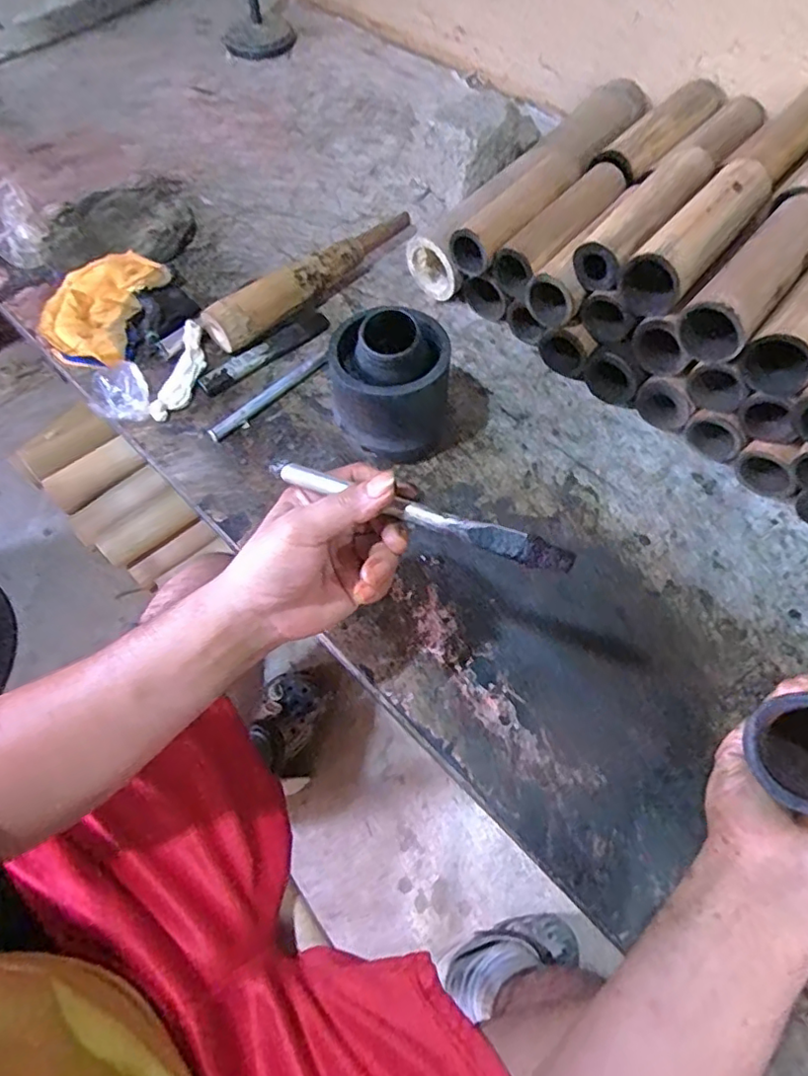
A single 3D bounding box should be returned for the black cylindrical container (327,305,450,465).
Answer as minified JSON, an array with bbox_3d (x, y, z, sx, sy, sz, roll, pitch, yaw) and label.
[{"bbox_3d":[-0.012,-0.138,0.516,0.106,0.122,0.092,0,62,1],"label":"black cylindrical container"}]

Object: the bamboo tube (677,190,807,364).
[{"bbox_3d":[0.307,-0.223,0.500,0.058,0.061,0.179,40,68,20],"label":"bamboo tube"}]

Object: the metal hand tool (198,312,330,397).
[{"bbox_3d":[-0.145,-0.199,0.618,0.157,0.015,0.031,-38,68,-19],"label":"metal hand tool"}]

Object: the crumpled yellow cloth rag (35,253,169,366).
[{"bbox_3d":[-0.341,-0.260,0.644,0.108,0.029,0.158,16,62,9],"label":"crumpled yellow cloth rag"}]

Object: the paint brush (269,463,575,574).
[{"bbox_3d":[0.008,-0.014,0.343,0.185,0.015,0.015,19,67,14],"label":"paint brush"}]

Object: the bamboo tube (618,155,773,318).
[{"bbox_3d":[0.265,-0.271,0.520,0.058,0.059,0.165,40,69,20],"label":"bamboo tube"}]

